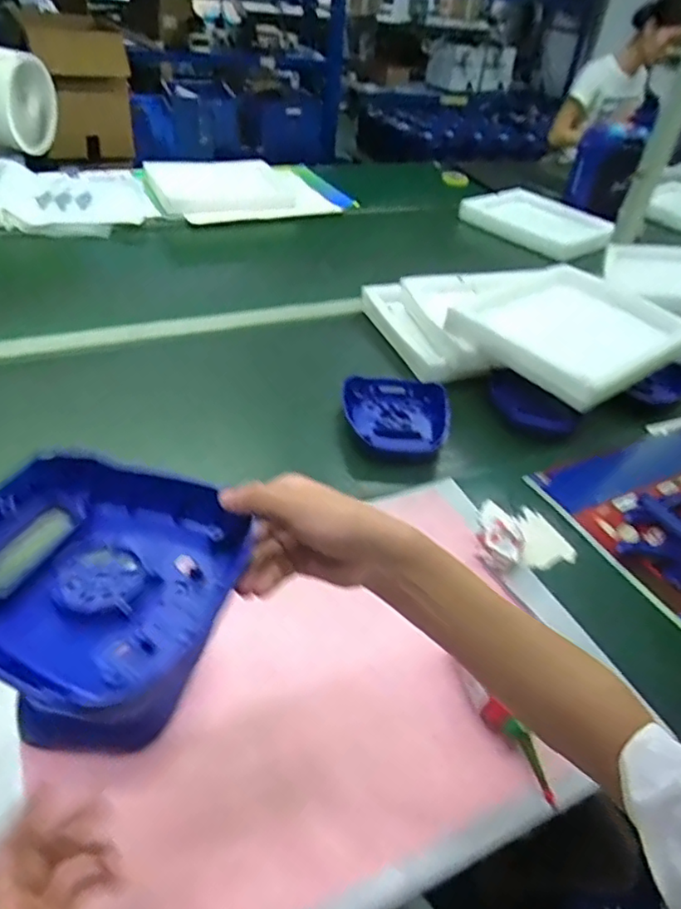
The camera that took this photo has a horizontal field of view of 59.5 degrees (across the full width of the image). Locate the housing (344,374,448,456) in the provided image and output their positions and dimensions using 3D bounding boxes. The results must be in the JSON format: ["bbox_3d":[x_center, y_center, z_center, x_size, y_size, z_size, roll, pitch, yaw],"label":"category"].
[{"bbox_3d":[0.090,-0.058,0.957,0.167,0.043,0.185,3,41,-6],"label":"housing"}]

